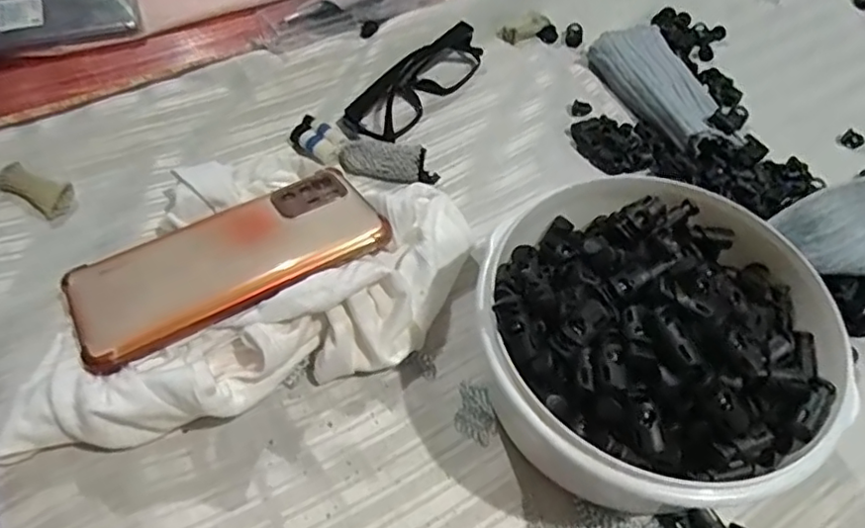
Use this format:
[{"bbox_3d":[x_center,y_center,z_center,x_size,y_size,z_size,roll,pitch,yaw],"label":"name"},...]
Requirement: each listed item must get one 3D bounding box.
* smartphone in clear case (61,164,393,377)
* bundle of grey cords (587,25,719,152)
[{"bbox_3d":[-0.107,-0.006,0.326,0.158,0.011,0.075,-27,49,-20],"label":"smartphone in clear case"},{"bbox_3d":[0.166,-0.129,0.448,0.054,0.030,0.119,-15,56,-14],"label":"bundle of grey cords"}]

